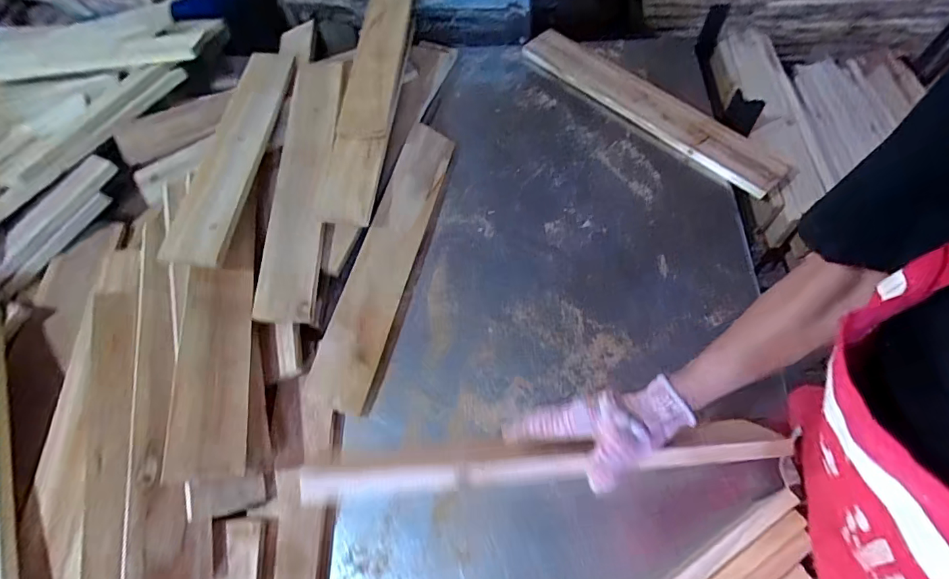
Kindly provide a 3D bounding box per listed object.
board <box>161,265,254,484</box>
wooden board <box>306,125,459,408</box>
[{"bbox_3d":[-0.321,0.087,0.585,0.081,0.016,0.272,12,51,-37],"label":"board"},{"bbox_3d":[-0.126,-0.062,0.721,0.082,0.012,0.474,23,62,-16],"label":"wooden board"}]

